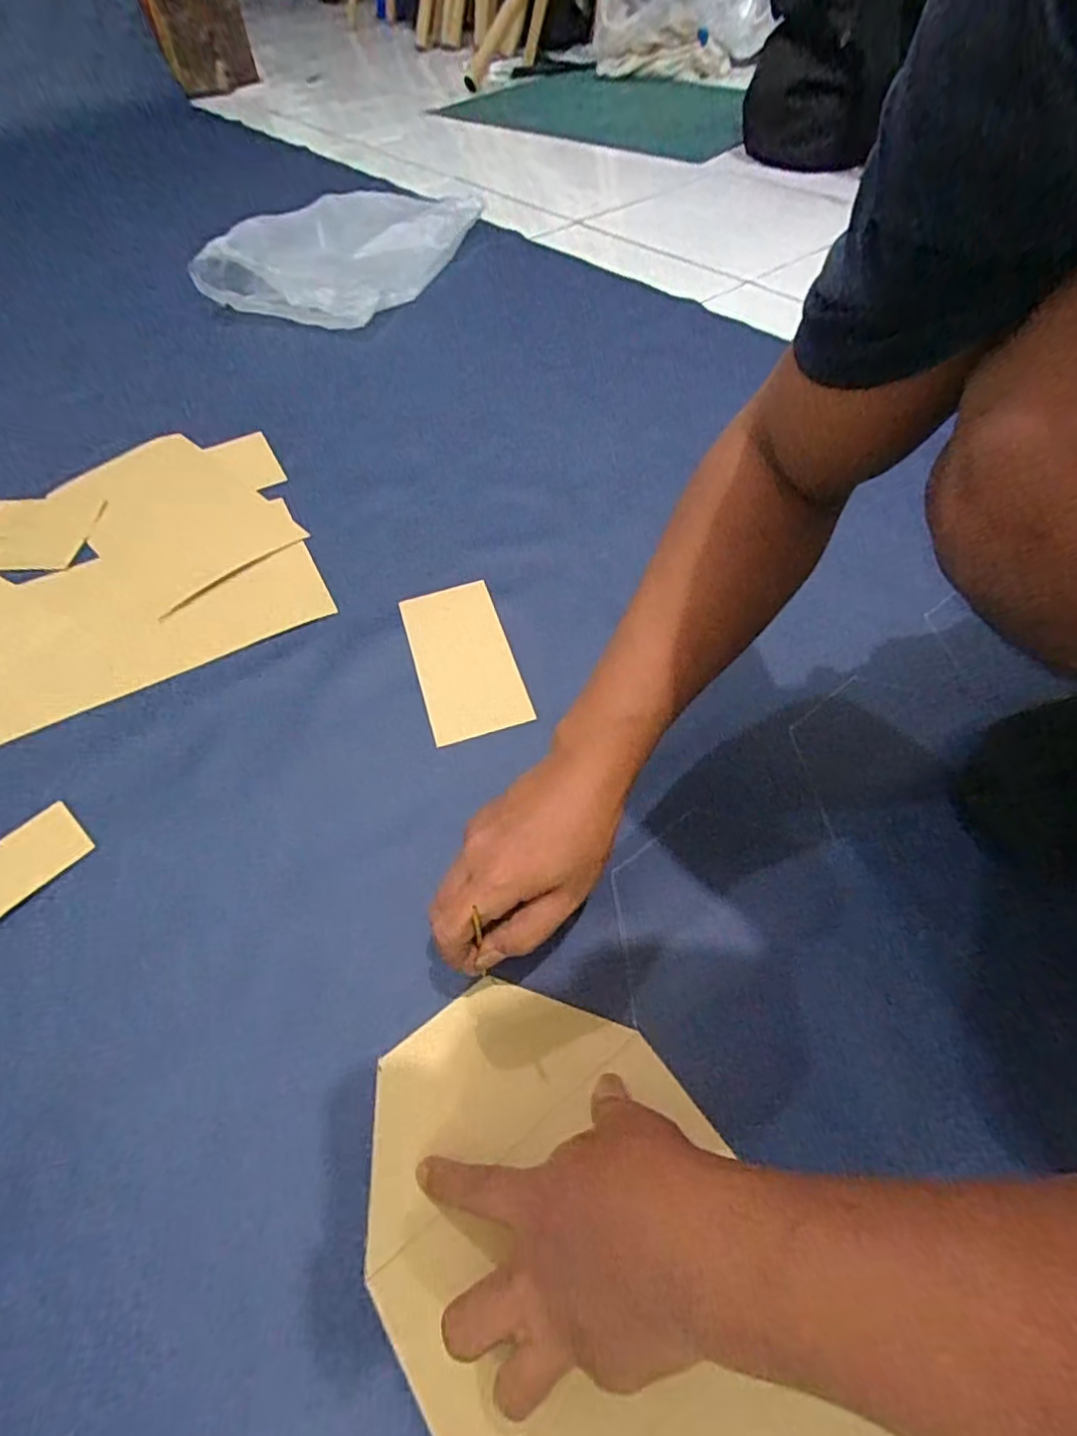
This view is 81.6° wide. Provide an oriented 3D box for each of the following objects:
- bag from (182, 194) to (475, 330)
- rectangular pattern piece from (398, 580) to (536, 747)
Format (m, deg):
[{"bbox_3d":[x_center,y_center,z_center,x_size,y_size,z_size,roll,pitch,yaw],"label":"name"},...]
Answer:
[{"bbox_3d":[-0.300,-0.780,1.026,0.263,0.085,0.455,18,58,15],"label":"bag"},{"bbox_3d":[-0.066,-0.055,0.542,0.081,0.005,0.166,-15,56,-9],"label":"rectangular pattern piece"}]

